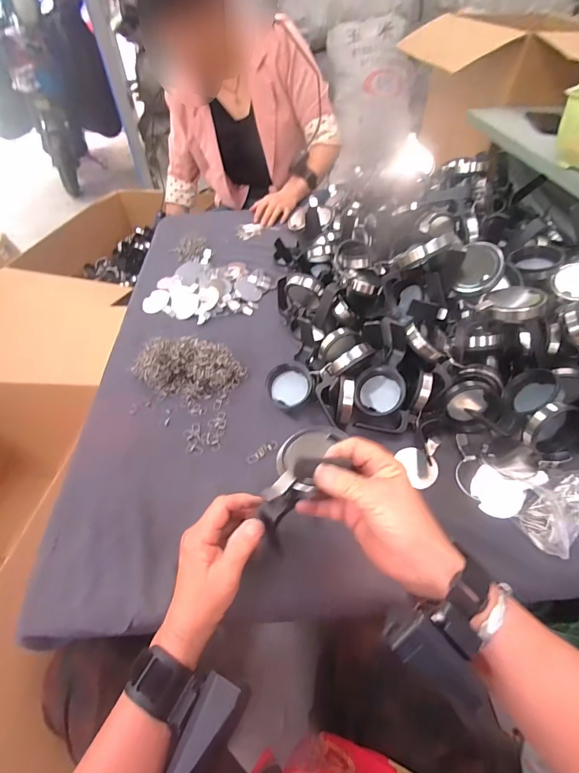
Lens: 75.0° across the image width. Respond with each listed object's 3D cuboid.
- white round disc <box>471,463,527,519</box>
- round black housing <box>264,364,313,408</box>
[{"bbox_3d":[0.249,0.129,0.457,0.059,0.010,0.053,34,70,31],"label":"white round disc"},{"bbox_3d":[0.000,0.000,0.558,0.067,0.021,0.065,0,90,11],"label":"round black housing"}]

